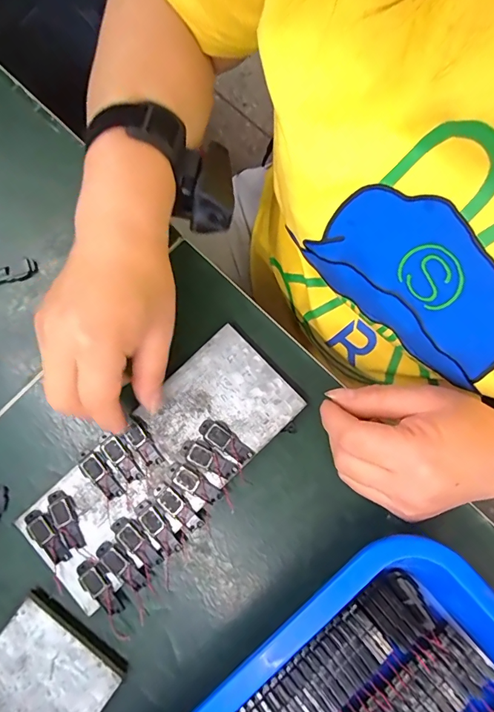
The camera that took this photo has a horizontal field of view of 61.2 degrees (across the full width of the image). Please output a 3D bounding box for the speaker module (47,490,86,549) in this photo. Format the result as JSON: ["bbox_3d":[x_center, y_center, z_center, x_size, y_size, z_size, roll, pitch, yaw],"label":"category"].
[{"bbox_3d":[-0.121,0.109,0.277,0.015,0.005,0.039,-24,81,-3],"label":"speaker module"}]

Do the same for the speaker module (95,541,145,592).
[{"bbox_3d":[-0.082,0.137,0.270,0.038,0.004,0.012,42,84,7],"label":"speaker module"}]

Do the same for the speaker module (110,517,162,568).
[{"bbox_3d":[-0.072,0.122,0.272,0.039,0.004,0.015,43,84,7],"label":"speaker module"}]

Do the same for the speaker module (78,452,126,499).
[{"bbox_3d":[-0.099,0.080,0.281,0.016,0.005,0.038,-39,82,-5],"label":"speaker module"}]

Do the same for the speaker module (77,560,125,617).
[{"bbox_3d":[-0.096,0.151,0.269,0.013,0.005,0.039,-41,82,-5],"label":"speaker module"}]

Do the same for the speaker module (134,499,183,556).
[{"bbox_3d":[-0.059,0.112,0.272,0.014,0.004,0.039,-38,82,-5],"label":"speaker module"}]

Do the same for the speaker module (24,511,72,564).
[{"bbox_3d":[-0.132,0.120,0.278,0.015,0.007,0.039,-38,82,-5],"label":"speaker module"}]

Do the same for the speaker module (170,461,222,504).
[{"bbox_3d":[-0.035,0.084,0.276,0.038,0.006,0.013,32,83,6],"label":"speaker module"}]

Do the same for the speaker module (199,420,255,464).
[{"bbox_3d":[-0.014,0.056,0.280,0.039,0.004,0.014,36,83,6],"label":"speaker module"}]

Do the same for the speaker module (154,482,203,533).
[{"bbox_3d":[-0.046,0.100,0.275,0.038,0.004,0.012,44,84,7],"label":"speaker module"}]

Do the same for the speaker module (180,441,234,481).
[{"bbox_3d":[-0.027,0.069,0.279,0.038,0.004,0.015,35,83,6],"label":"speaker module"}]

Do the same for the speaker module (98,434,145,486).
[{"bbox_3d":[-0.086,0.068,0.282,0.015,0.004,0.038,-40,82,-5],"label":"speaker module"}]

